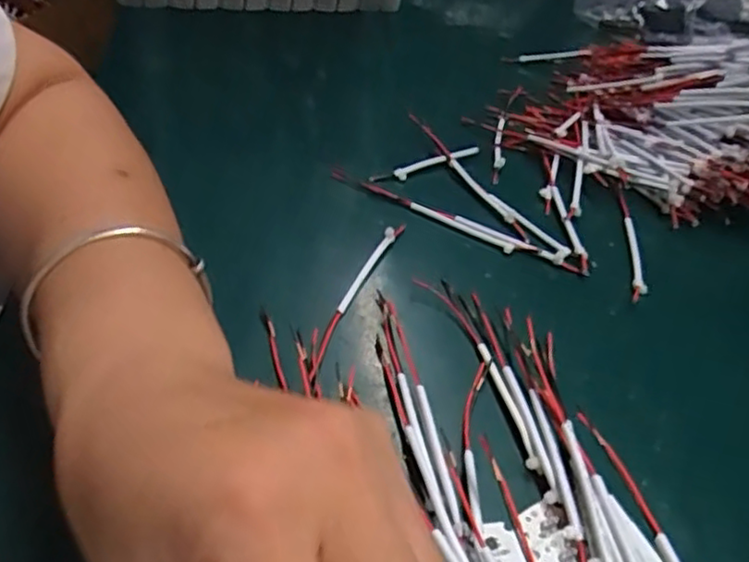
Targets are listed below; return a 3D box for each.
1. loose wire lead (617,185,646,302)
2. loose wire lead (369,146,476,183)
[{"bbox_3d":[0.171,-0.029,0.441,0.009,0.011,0.123,10,44,7],"label":"loose wire lead"},{"bbox_3d":[0.037,-0.084,0.483,0.092,0.008,0.009,-21,49,-24],"label":"loose wire lead"}]

